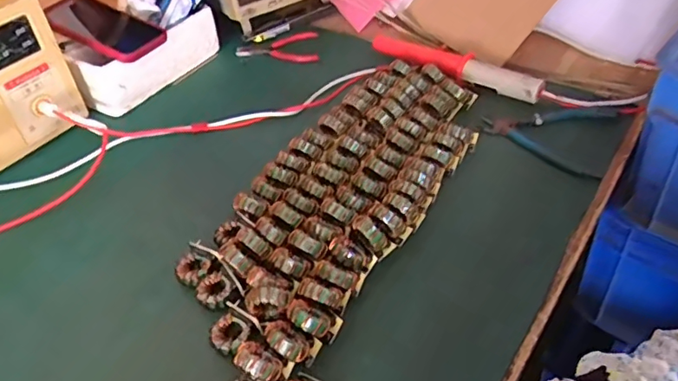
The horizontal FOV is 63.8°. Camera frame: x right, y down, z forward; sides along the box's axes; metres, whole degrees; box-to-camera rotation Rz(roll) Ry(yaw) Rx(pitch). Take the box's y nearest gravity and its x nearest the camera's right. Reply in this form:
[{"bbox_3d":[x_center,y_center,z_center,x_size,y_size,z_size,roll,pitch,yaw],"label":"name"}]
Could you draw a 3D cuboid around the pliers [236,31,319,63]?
[{"bbox_3d":[-0.091,-0.202,0.801,0.120,0.018,0.091,-5,43,0],"label":"pliers"}]

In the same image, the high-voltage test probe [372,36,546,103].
[{"bbox_3d":[0.149,-0.164,0.714,0.242,0.038,0.032,27,52,30],"label":"high-voltage test probe"}]

